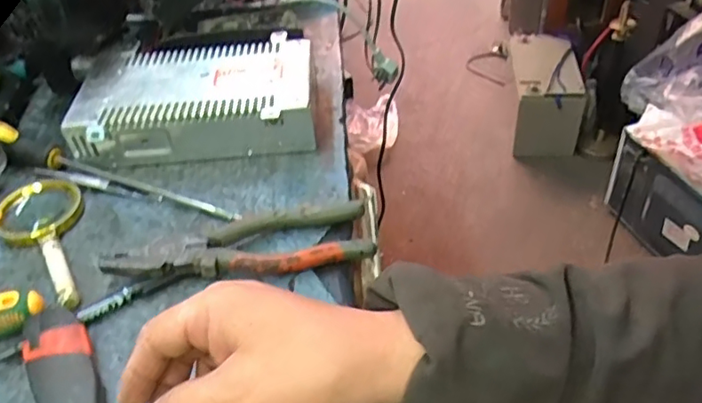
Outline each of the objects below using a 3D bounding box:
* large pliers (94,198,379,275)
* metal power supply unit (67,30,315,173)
[{"bbox_3d":[-0.079,0.039,0.443,0.189,0.023,0.058,-16,45,-10],"label":"large pliers"},{"bbox_3d":[-0.141,-0.095,0.565,0.206,0.052,0.129,-5,44,1],"label":"metal power supply unit"}]

